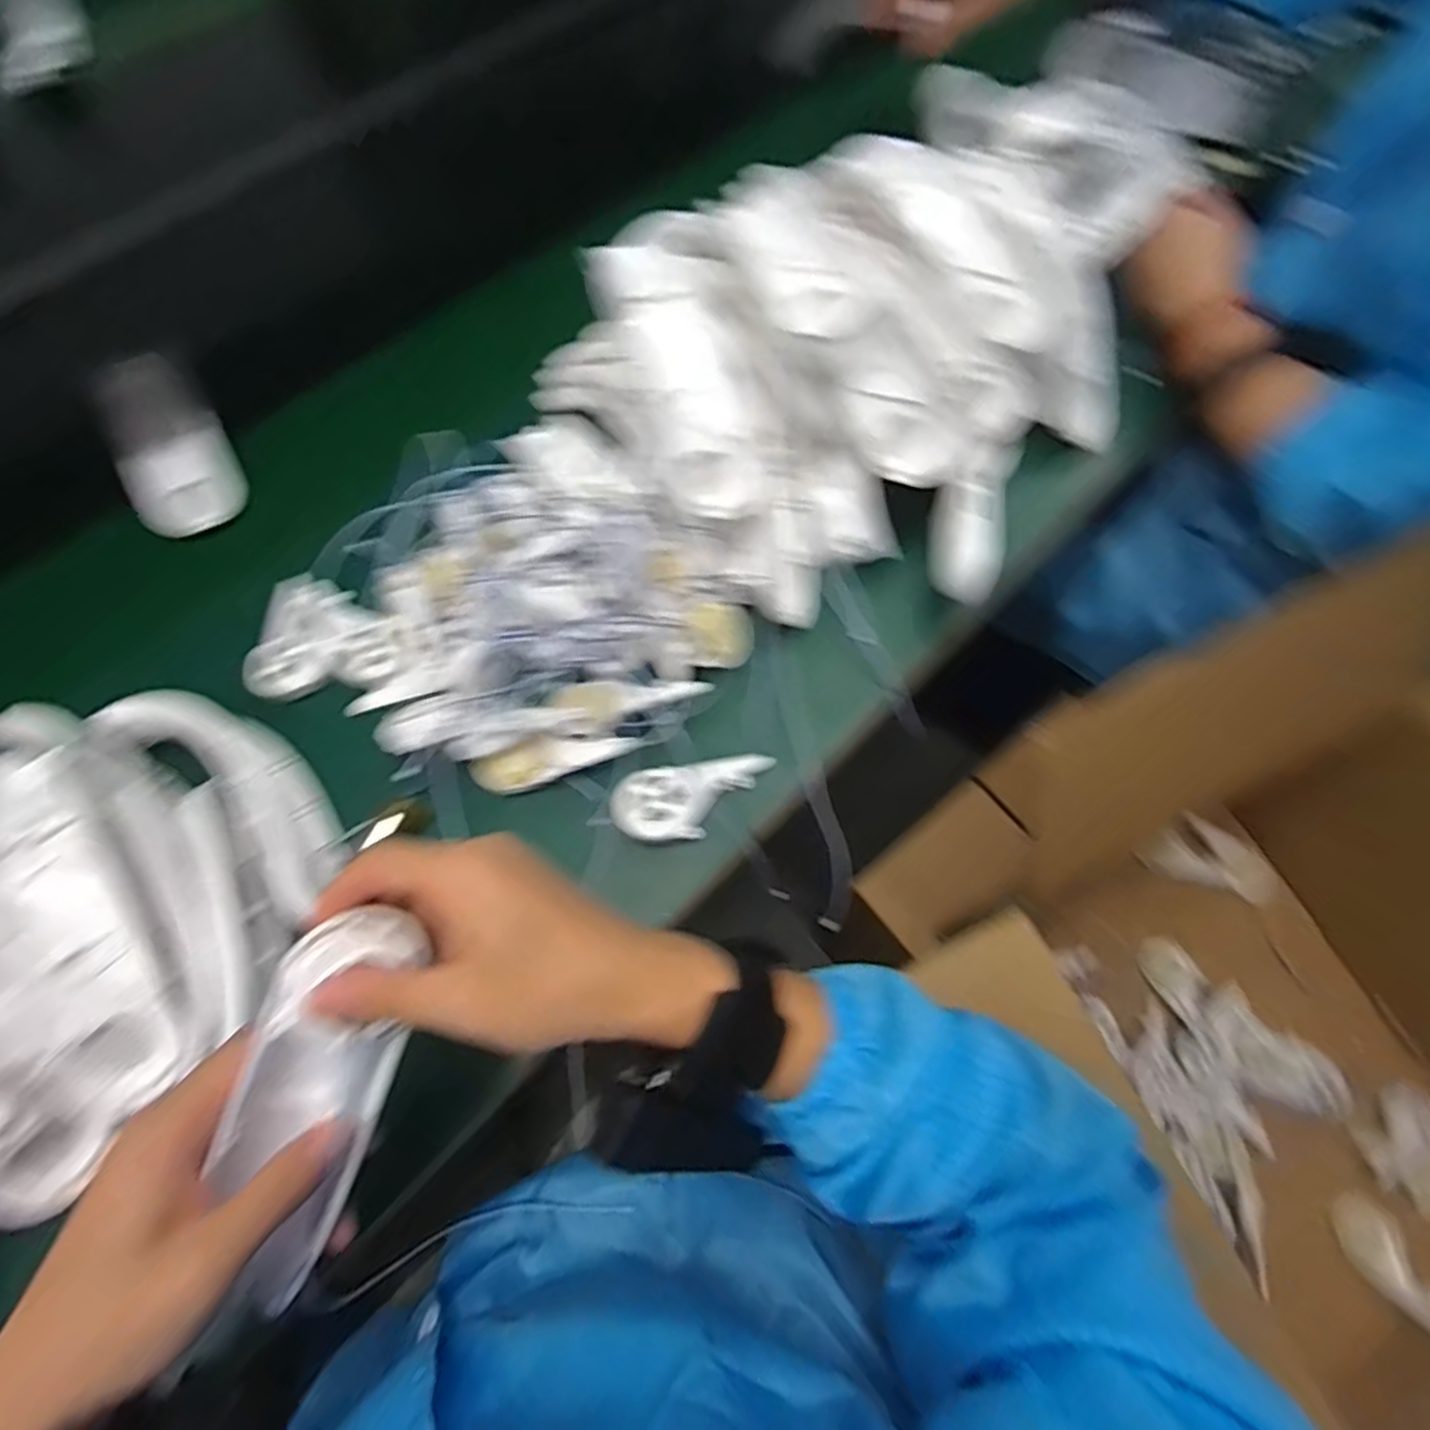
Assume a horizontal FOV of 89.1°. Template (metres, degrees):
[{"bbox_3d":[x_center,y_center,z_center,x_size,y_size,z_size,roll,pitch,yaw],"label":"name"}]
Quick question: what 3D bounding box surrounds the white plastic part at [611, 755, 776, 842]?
[{"bbox_3d":[-0.012,0.052,0.447,0.099,0.014,0.044,-10,69,-4],"label":"white plastic part"}]

